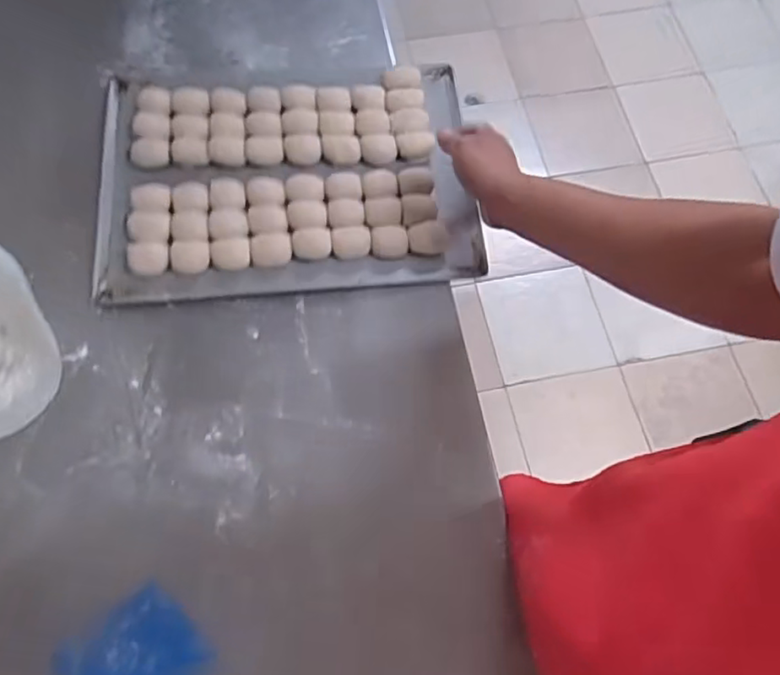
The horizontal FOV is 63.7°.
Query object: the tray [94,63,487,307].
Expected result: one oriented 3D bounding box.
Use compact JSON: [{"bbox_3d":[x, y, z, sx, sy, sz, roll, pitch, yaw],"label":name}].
[{"bbox_3d":[-0.130,-0.201,0.776,0.446,0.032,0.320,-5,68,-3],"label":"tray"}]

